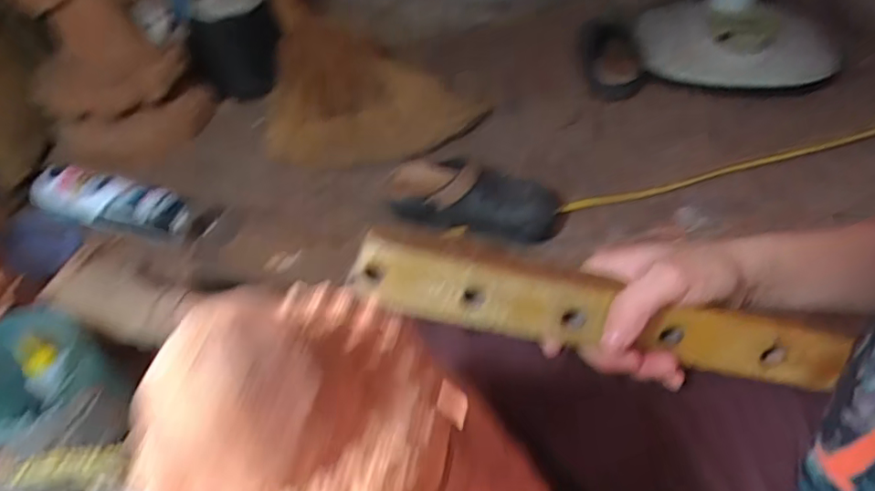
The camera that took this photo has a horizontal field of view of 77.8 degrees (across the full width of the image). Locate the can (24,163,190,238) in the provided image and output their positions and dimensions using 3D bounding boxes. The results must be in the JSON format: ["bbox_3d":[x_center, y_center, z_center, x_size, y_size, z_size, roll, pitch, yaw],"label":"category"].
[{"bbox_3d":[-0.435,-0.062,0.708,0.242,0.068,0.058,9,47,15],"label":"can"}]

